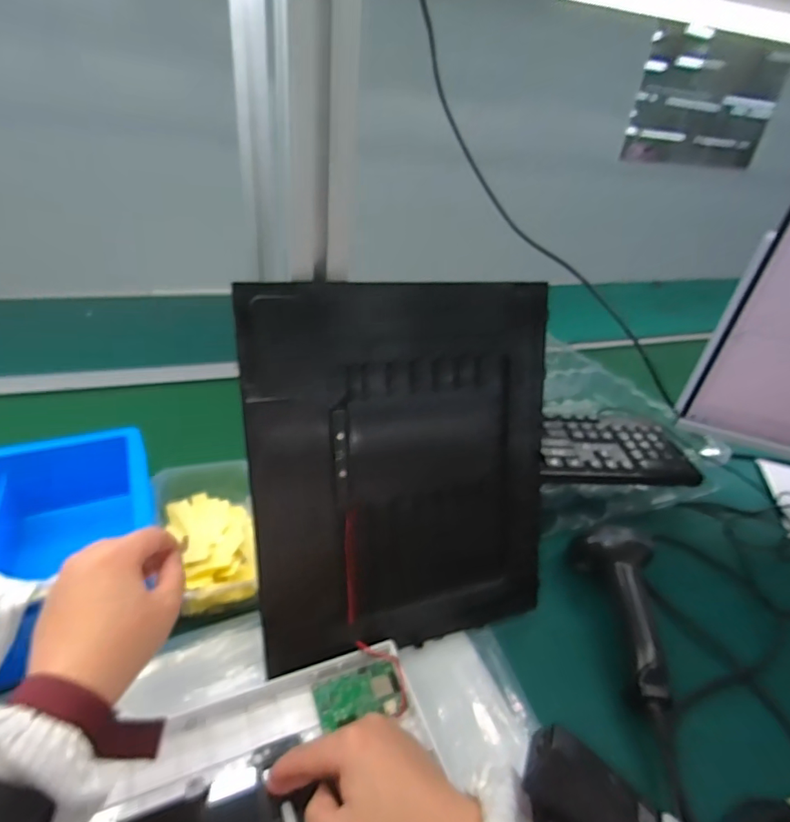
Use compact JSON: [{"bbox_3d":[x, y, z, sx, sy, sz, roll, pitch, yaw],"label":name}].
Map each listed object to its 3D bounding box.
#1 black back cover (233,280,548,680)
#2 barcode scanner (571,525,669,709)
[{"bbox_3d":[0.014,0.048,0.367,0.239,0.284,0.008,-6,11,-22],"label":"black back cover"},{"bbox_3d":[0.206,0.178,0.420,0.058,0.061,0.151,4,46,-3],"label":"barcode scanner"}]

